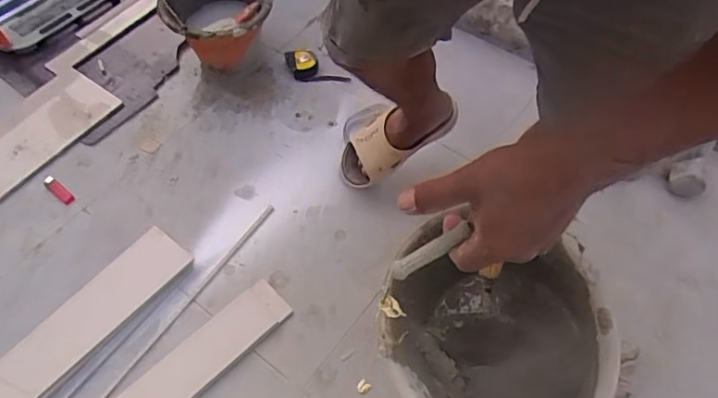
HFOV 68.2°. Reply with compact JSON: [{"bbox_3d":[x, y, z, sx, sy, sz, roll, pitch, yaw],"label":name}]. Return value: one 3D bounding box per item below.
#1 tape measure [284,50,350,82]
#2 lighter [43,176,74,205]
[{"bbox_3d":[-0.110,-0.329,1.334,0.176,0.040,0.076,12,59,8],"label":"tape measure"},{"bbox_3d":[-0.656,-0.020,1.154,0.090,0.010,0.024,35,65,20],"label":"lighter"}]

